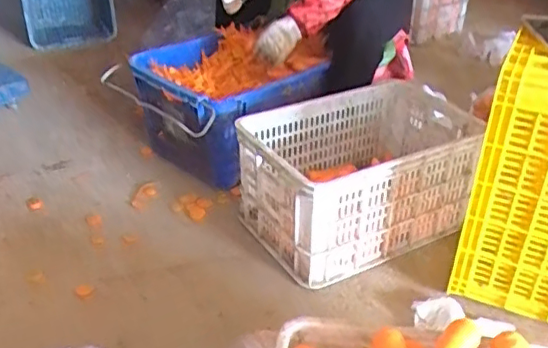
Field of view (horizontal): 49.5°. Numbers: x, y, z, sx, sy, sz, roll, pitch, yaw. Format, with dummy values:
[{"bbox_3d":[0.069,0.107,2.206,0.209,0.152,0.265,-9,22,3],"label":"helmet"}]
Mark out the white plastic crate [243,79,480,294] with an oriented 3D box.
[{"bbox_3d":[0.231,-0.005,1.467,0.588,0.269,0.341,-18,35,-27],"label":"white plastic crate"}]

